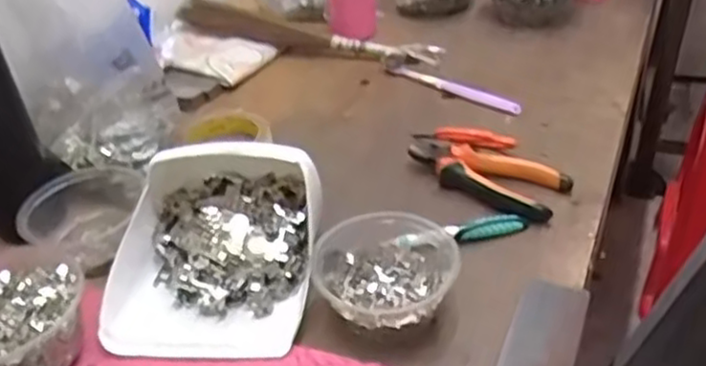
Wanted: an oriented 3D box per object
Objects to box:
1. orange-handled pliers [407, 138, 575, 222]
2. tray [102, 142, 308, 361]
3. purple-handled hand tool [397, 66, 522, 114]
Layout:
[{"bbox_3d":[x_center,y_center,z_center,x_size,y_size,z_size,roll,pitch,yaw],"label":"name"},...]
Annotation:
[{"bbox_3d":[0.118,-0.008,0.670,0.150,0.029,0.063,19,42,28],"label":"orange-handled pliers"},{"bbox_3d":[-0.110,0.044,0.564,0.156,0.080,0.168,2,36,7],"label":"tray"},{"bbox_3d":[0.117,-0.110,0.825,0.019,0.012,0.166,-33,43,-33],"label":"purple-handled hand tool"}]

